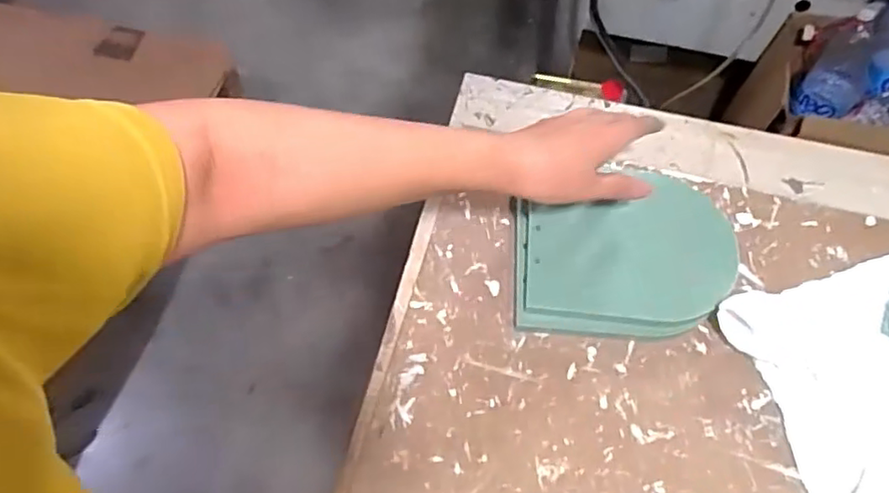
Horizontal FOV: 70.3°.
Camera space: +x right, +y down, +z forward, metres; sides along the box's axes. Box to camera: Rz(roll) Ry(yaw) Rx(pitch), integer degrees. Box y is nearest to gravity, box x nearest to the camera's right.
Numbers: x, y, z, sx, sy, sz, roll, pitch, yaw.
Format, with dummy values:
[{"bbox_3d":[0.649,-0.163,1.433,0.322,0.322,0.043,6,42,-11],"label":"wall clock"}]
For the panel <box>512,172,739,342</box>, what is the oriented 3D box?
[{"bbox_3d":[0.148,0.007,0.529,0.176,0.028,0.137,3,60,0],"label":"panel"}]

